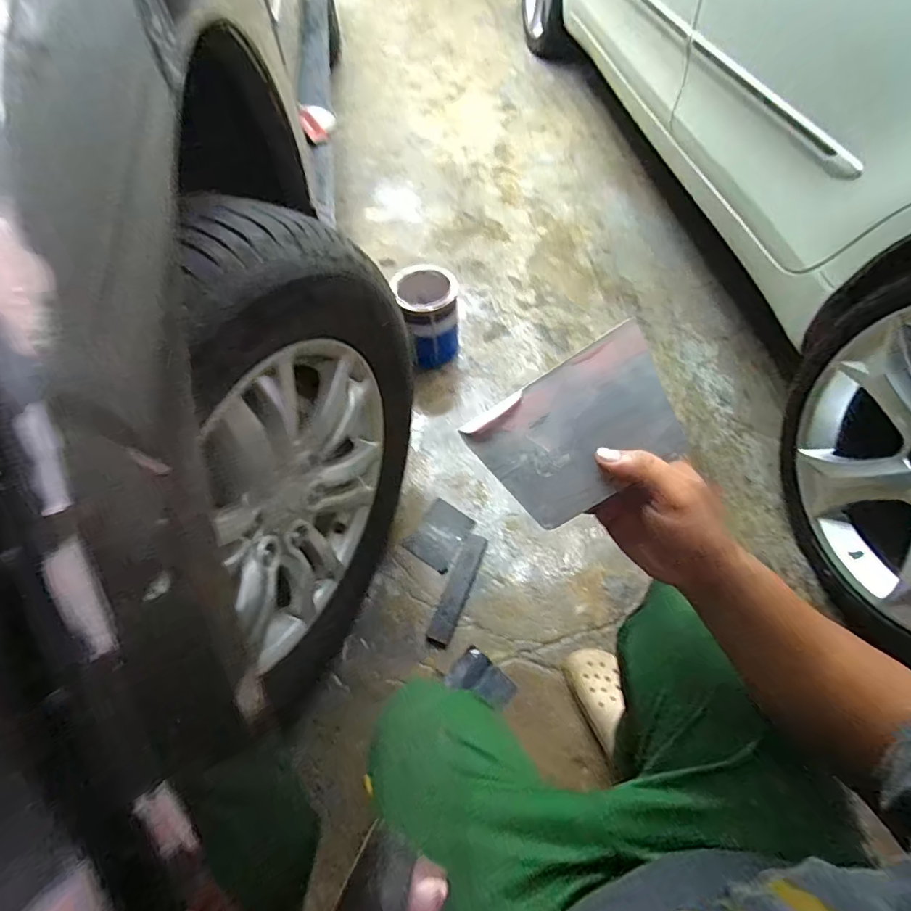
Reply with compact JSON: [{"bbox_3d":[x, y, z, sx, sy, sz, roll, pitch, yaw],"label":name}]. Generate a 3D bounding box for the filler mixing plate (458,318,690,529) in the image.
[{"bbox_3d":[0.088,-0.016,0.338,0.134,0.005,0.097,-32,88,8],"label":"filler mixing plate"}]

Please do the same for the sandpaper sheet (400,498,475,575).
[{"bbox_3d":[-0.032,0.174,1.033,0.114,0.007,0.132,31,69,25],"label":"sandpaper sheet"}]

